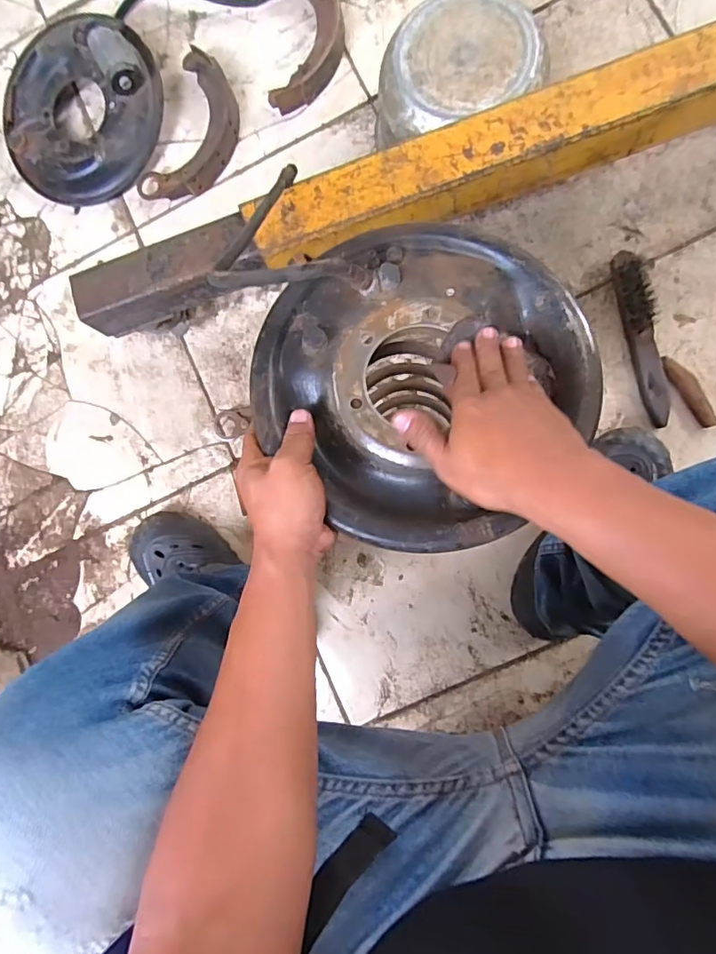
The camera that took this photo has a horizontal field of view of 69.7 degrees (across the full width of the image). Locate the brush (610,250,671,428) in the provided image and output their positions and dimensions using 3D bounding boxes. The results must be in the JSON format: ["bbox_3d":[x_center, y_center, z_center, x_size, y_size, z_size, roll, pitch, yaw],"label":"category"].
[{"bbox_3d":[0.373,-0.181,0.670,0.035,0.044,0.227,-13,87,7],"label":"brush"}]

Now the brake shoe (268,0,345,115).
[{"bbox_3d":[-0.073,-0.652,0.763,0.101,0.031,0.216,6,89,7],"label":"brake shoe"}]

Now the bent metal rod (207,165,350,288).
[{"bbox_3d":[-0.063,-0.250,0.492,0.106,0.016,0.306,-8,43,7],"label":"bent metal rod"}]

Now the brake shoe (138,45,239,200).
[{"bbox_3d":[-0.245,-0.521,0.783,0.120,0.031,0.226,22,91,7],"label":"brake shoe"}]

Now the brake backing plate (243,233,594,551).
[{"bbox_3d":[0.050,-0.084,0.406,0.245,0.057,0.246,0,88,7],"label":"brake backing plate"}]

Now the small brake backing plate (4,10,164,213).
[{"bbox_3d":[-0.427,-0.563,0.777,0.250,0.090,0.260,0,88,7],"label":"small brake backing plate"}]

